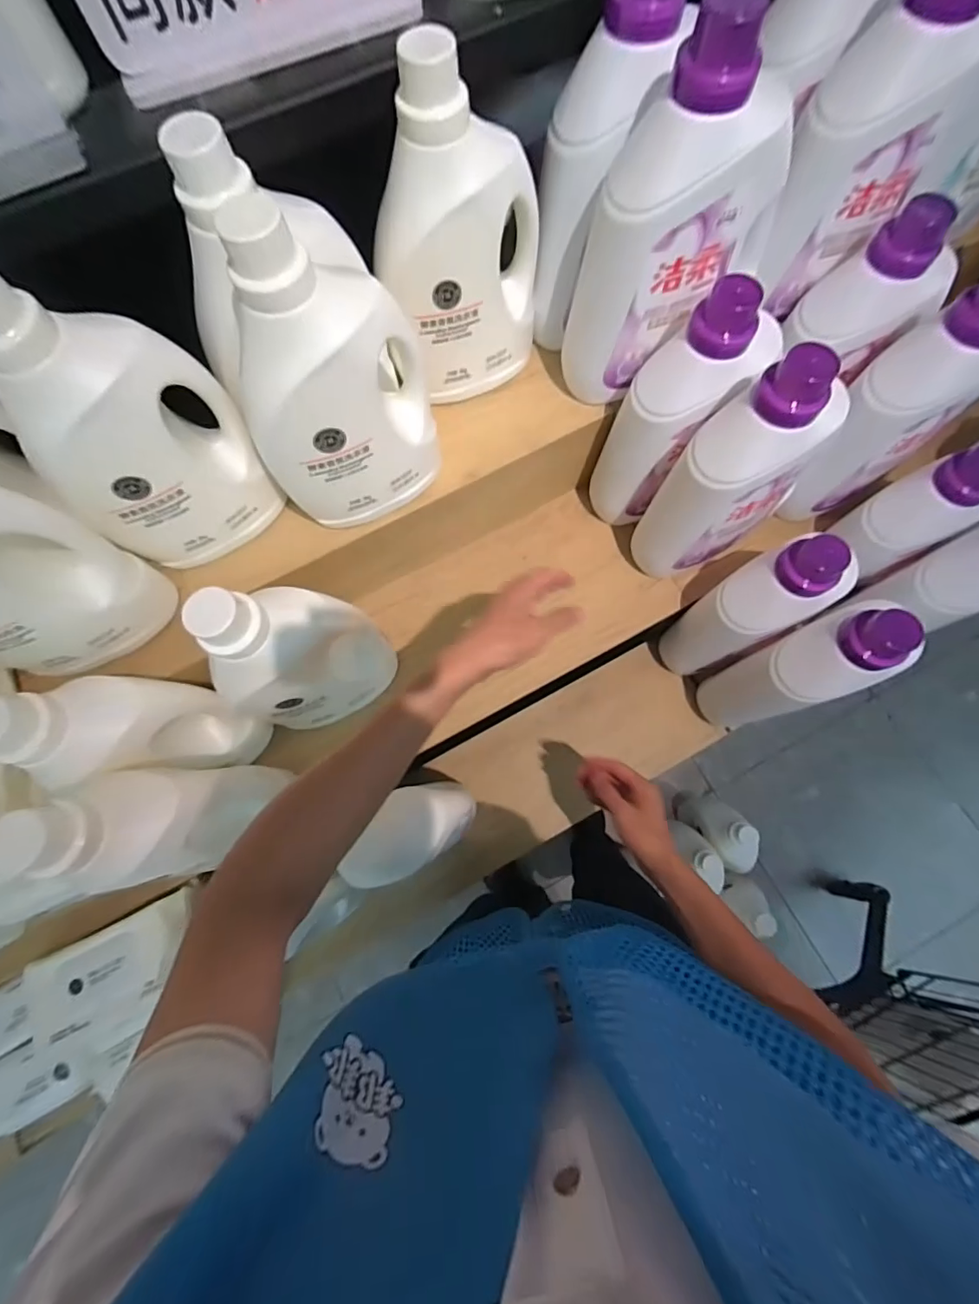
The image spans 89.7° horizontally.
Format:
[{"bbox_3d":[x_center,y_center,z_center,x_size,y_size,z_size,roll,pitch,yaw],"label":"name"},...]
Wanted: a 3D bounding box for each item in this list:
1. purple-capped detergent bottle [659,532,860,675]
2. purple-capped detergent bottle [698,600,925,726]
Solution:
[{"bbox_3d":[0.356,-0.057,0.680,0.124,0.308,0.099,-32,76,-7],"label":"purple-capped detergent bottle"},{"bbox_3d":[0.407,0.031,0.670,0.108,0.312,0.087,-23,75,-5],"label":"purple-capped detergent bottle"}]

